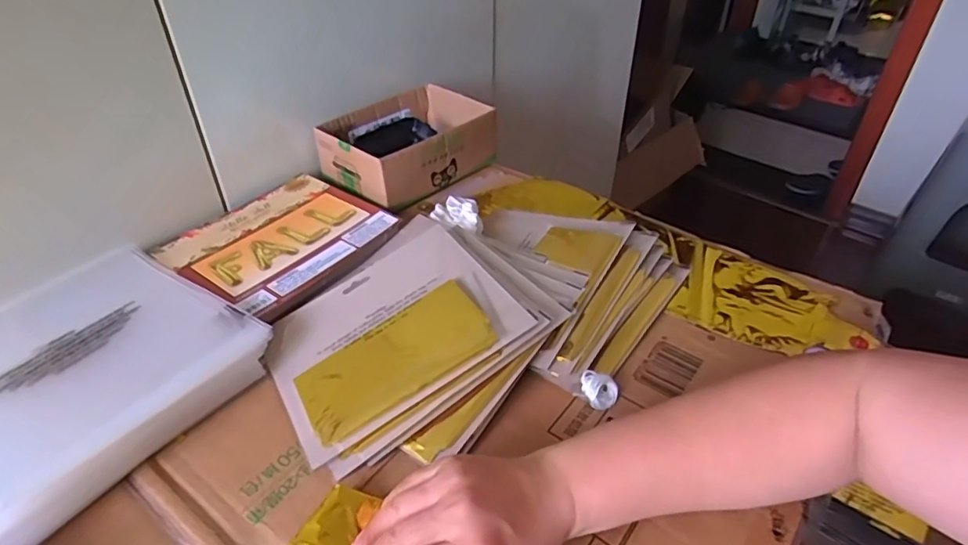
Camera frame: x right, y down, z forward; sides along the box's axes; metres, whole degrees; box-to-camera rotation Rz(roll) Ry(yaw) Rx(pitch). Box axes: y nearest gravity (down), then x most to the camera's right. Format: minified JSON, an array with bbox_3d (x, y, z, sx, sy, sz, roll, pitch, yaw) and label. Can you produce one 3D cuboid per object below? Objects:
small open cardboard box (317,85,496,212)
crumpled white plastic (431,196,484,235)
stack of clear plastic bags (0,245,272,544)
[{"bbox_3d":[-0.092,-0.154,0.712,0.142,0.065,0.181,30,48,31],"label":"small open cardboard box"},{"bbox_3d":[-0.024,-0.065,0.629,0.042,0.025,0.075,-21,30,-24],"label":"crumpled white plastic"},{"bbox_3d":[-0.322,0.075,0.465,0.243,0.034,0.223,24,45,26],"label":"stack of clear plastic bags"}]

